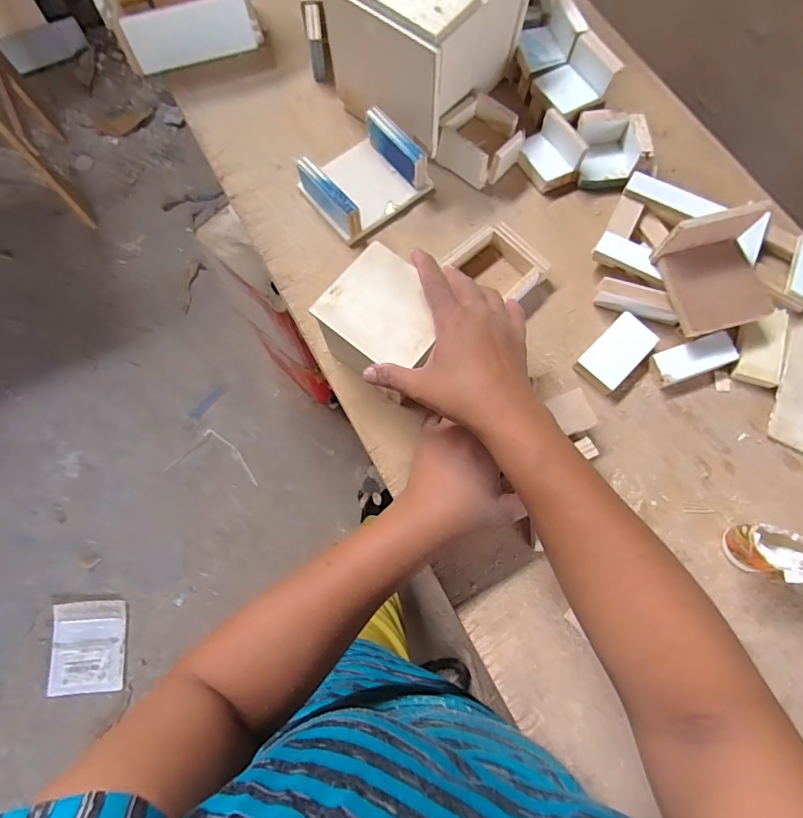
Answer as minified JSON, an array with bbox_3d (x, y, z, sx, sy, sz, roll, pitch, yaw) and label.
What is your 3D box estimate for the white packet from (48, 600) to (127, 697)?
[{"bbox_3d":[-0.740,0.567,1.145,0.153,0.023,0.206,1,85,-14],"label":"white packet"}]

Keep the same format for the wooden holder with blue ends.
[{"bbox_3d":[-0.042,-0.251,0.521,0.117,0.054,0.099,-38,76,-12],"label":"wooden holder with blue ends"}]

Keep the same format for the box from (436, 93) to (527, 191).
[{"bbox_3d":[0.086,-0.295,0.533,0.081,0.038,0.075,41,76,12],"label":"box"}]

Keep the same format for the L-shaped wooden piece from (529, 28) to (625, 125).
[{"bbox_3d":[0.186,-0.351,0.525,0.067,0.065,0.061,-28,74,-9],"label":"L-shaped wooden piece"}]

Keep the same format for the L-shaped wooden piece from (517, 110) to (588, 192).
[{"bbox_3d":[0.163,-0.279,0.528,0.043,0.044,0.064,-32,75,-10],"label":"L-shaped wooden piece"}]

